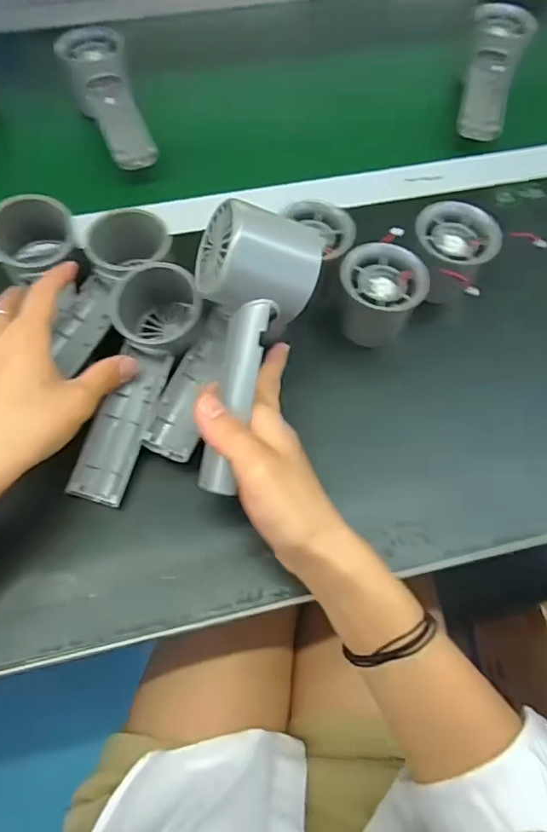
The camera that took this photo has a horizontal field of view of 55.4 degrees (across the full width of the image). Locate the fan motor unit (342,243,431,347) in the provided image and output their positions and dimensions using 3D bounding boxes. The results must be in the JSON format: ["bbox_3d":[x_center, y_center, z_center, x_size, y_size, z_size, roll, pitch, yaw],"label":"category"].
[{"bbox_3d":[0.076,-0.085,0.376,0.057,0.059,0.047,-5,65,1],"label":"fan motor unit"}]

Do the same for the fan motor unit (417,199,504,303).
[{"bbox_3d":[0.134,-0.122,0.398,0.054,0.056,0.055,-14,65,-3],"label":"fan motor unit"}]

